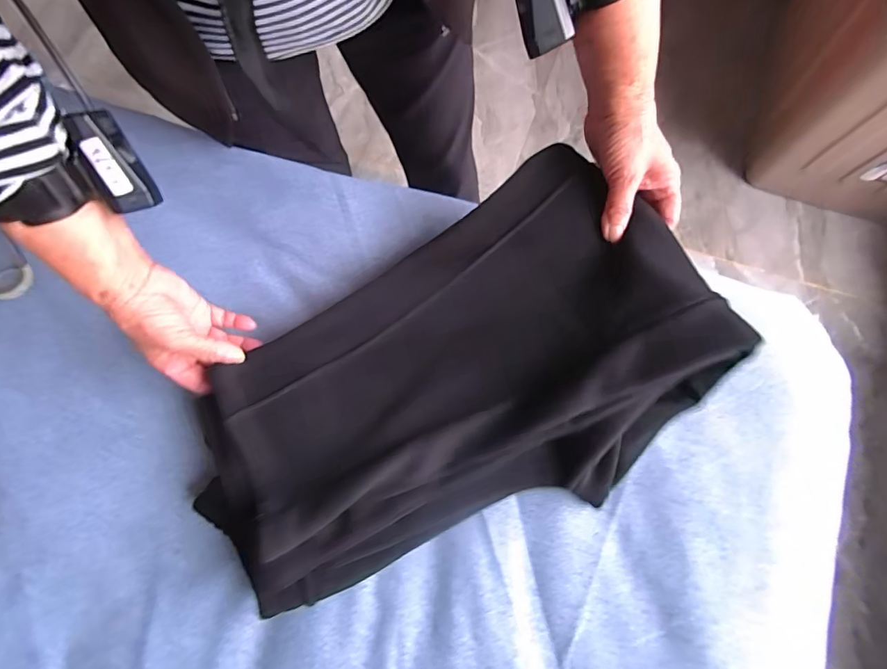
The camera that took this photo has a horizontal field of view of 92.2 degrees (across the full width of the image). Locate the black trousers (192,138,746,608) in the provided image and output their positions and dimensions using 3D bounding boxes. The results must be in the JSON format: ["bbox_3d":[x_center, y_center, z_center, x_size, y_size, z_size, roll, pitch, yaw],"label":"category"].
[{"bbox_3d":[0.005,0.052,0.380,0.457,0.102,0.266,-33,74,-9],"label":"black trousers"}]

